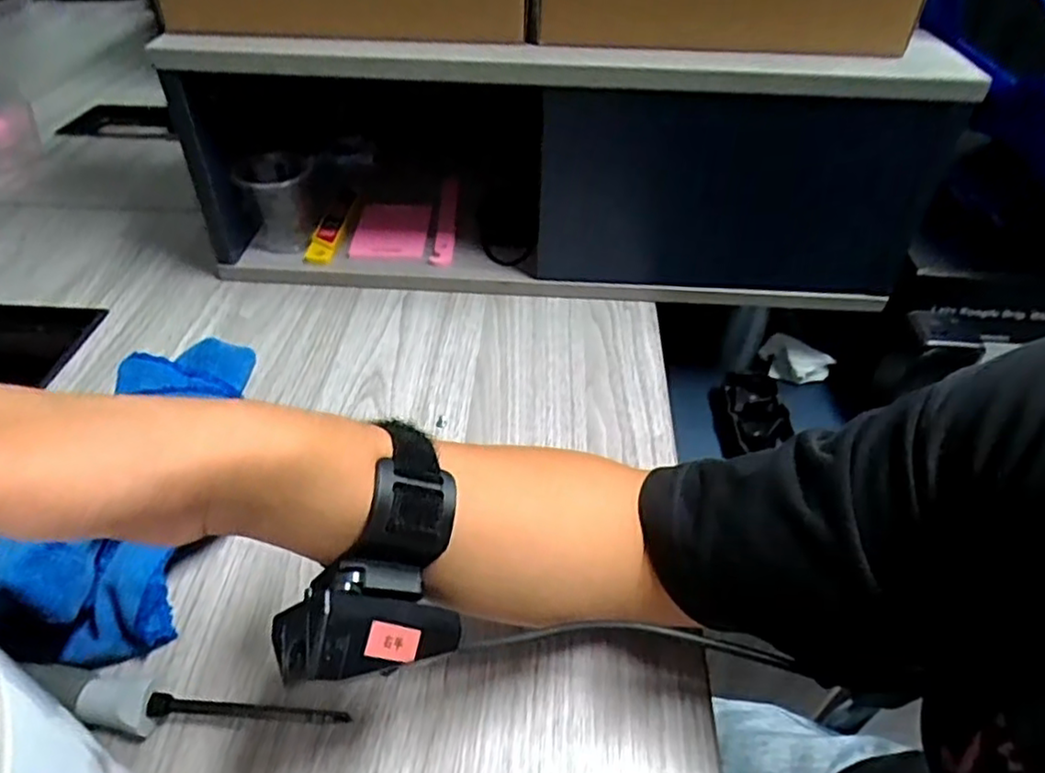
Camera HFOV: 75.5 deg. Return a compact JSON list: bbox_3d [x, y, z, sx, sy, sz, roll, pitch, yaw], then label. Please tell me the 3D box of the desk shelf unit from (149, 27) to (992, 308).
[{"bbox_3d":[0.029,-0.211,0.605,0.597,0.202,0.186,3,43,1],"label":"desk shelf unit"}]

